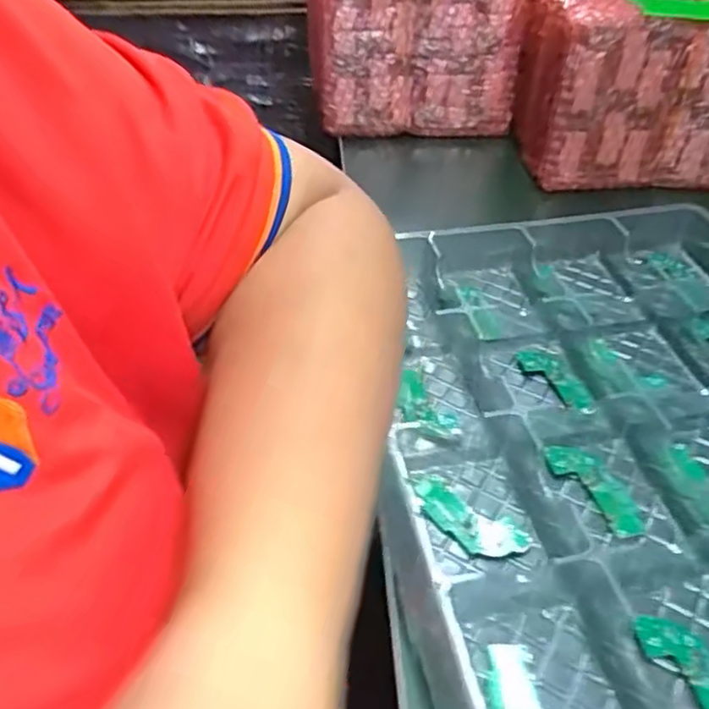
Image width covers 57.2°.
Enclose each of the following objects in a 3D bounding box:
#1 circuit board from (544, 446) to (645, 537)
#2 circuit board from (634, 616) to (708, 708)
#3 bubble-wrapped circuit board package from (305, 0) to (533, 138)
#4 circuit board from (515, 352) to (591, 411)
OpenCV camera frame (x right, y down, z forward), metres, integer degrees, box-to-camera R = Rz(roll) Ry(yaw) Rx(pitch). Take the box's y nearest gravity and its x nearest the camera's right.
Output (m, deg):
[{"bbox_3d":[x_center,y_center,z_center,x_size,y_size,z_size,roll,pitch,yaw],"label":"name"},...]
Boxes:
[{"bbox_3d":[0.133,0.072,0.356,0.031,0.006,0.060,-15,45,-17],"label":"circuit board"},{"bbox_3d":[0.152,0.141,0.283,0.027,0.004,0.061,-19,46,-20],"label":"circuit board"},{"bbox_3d":[0.070,-0.380,0.736,0.230,0.144,0.283,-2,43,-5],"label":"bubble-wrapped circuit board package"},{"bbox_3d":[0.130,0.015,0.421,0.024,0.004,0.059,-22,48,-23],"label":"circuit board"}]

